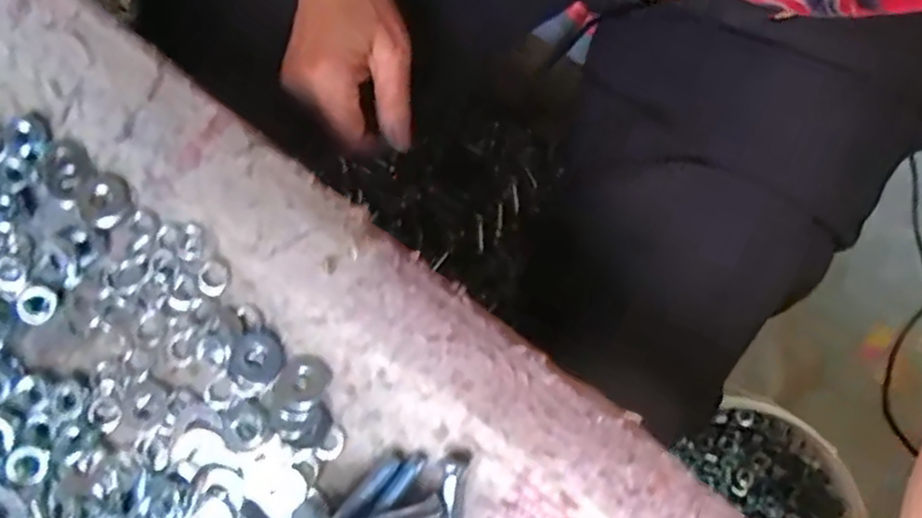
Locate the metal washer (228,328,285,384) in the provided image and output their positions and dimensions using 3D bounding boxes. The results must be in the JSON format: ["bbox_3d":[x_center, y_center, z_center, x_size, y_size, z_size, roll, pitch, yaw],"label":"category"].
[{"bbox_3d":[-0.089,0.042,0.300,0.021,0.004,0.023,21,81,5],"label":"metal washer"}]

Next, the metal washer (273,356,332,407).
[{"bbox_3d":[-0.069,0.053,0.296,0.019,0.007,0.024,34,82,7],"label":"metal washer"}]

